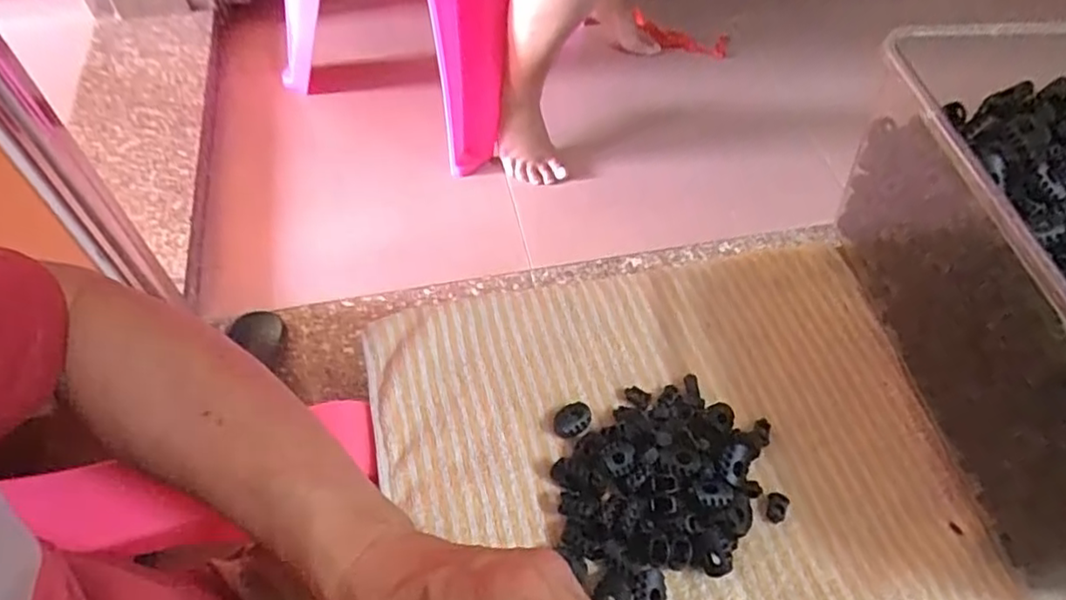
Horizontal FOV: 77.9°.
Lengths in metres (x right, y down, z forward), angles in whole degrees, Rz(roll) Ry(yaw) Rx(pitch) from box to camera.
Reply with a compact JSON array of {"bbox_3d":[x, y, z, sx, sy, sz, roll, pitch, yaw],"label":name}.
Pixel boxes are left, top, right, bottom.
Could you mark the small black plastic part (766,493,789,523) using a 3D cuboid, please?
[{"bbox_3d":[0.130,0.110,0.350,0.010,0.009,0.015,13,55,9],"label":"small black plastic part"}]

